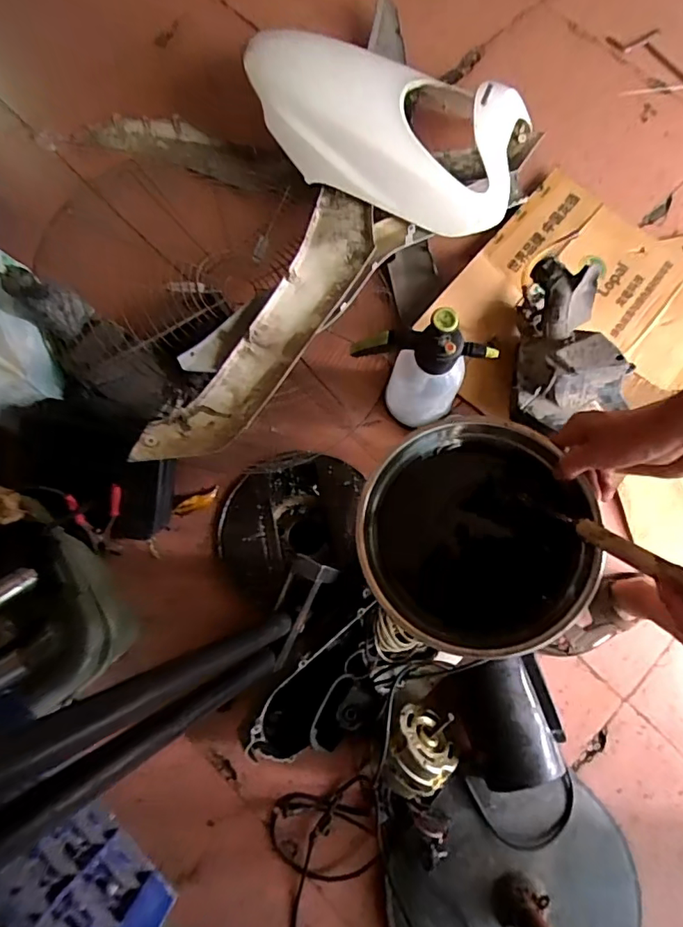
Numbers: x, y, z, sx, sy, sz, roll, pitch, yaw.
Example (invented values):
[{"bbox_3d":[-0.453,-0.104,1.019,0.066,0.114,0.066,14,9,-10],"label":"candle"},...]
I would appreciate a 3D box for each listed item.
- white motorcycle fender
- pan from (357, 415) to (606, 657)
[{"bbox_3d":[0.090,-0.680,1.019,0.542,0.138,0.295,21,77,3],"label":"white motorcycle fender"},{"bbox_3d":[0.142,0.079,0.581,0.242,0.111,0.245,0,76,-2],"label":"pan"}]

